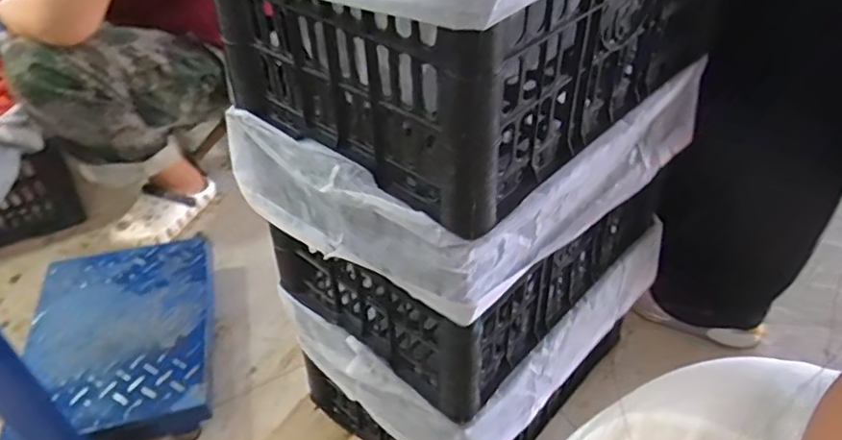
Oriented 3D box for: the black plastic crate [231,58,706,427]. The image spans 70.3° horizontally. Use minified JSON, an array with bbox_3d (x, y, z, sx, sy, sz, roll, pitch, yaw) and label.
[{"bbox_3d":[0.079,-0.048,0.760,0.324,0.288,0.472,32,51,33],"label":"black plastic crate"}]

